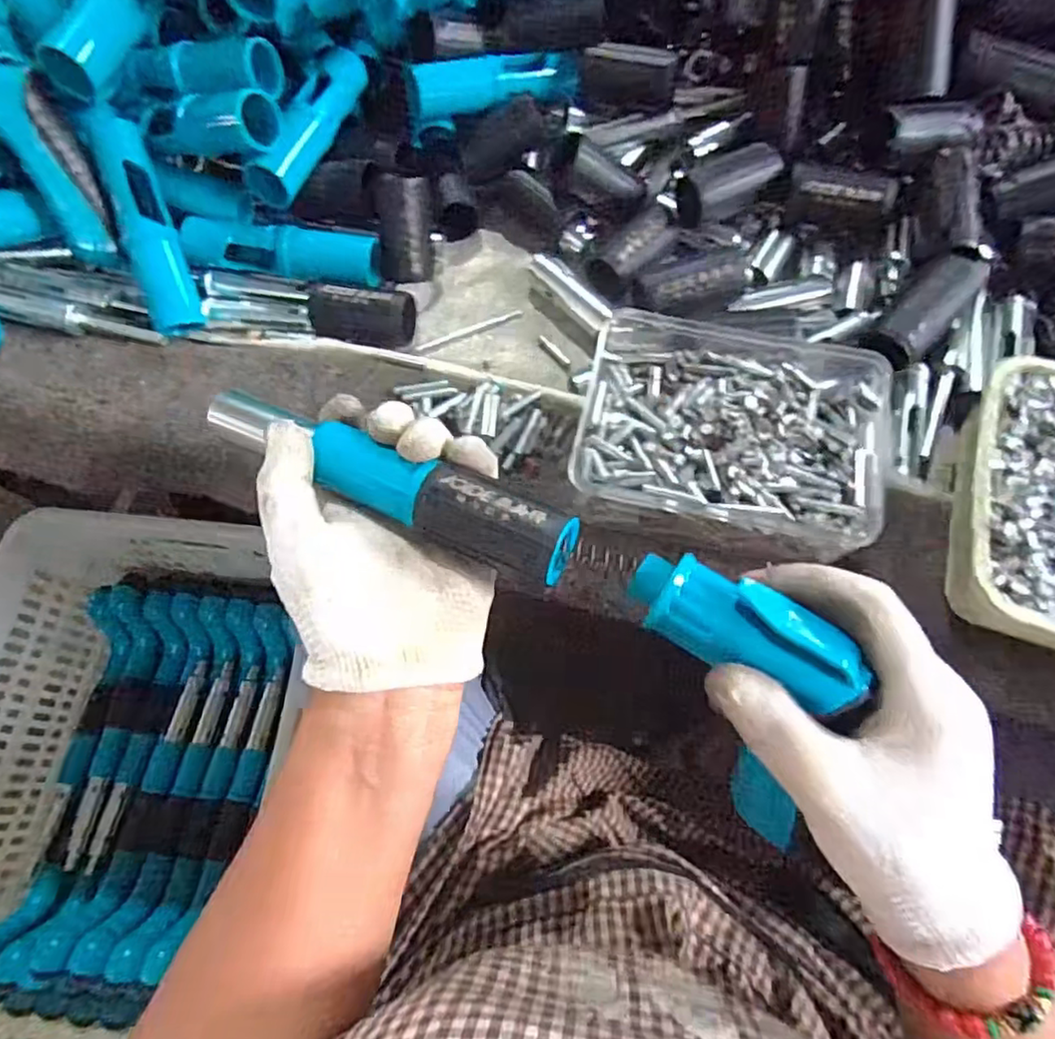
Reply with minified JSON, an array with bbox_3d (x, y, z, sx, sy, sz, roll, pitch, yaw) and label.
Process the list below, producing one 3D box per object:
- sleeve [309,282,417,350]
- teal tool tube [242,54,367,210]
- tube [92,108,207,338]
[{"bbox_3d":[-0.103,-0.128,0.395,0.061,0.027,0.033,8,68,5],"label":"sleeve"},{"bbox_3d":[-0.135,-0.246,0.399,0.024,0.033,0.120,16,69,8],"label":"teal tool tube"},{"bbox_3d":[-0.225,-0.173,0.378,0.025,0.024,0.122,-13,105,-4],"label":"tube"}]

